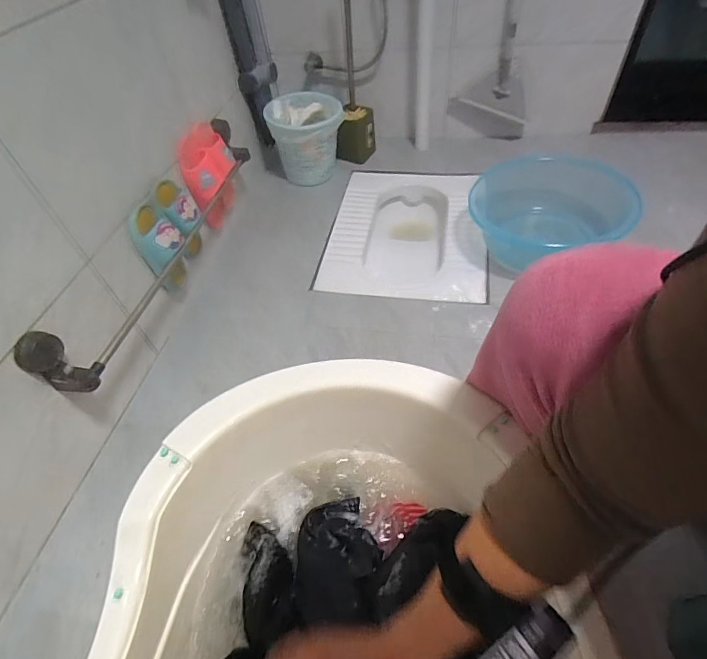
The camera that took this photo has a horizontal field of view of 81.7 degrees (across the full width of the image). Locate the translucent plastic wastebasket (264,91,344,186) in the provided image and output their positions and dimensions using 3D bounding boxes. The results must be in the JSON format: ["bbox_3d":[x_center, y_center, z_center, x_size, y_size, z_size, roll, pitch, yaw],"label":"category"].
[{"bbox_3d":[-0.142,-0.603,1.308,0.225,0.222,0.240,-3,50,5],"label":"translucent plastic wastebasket"}]

